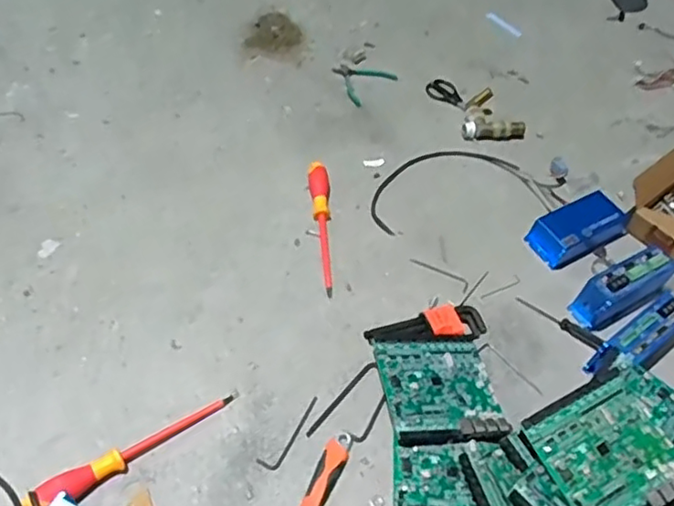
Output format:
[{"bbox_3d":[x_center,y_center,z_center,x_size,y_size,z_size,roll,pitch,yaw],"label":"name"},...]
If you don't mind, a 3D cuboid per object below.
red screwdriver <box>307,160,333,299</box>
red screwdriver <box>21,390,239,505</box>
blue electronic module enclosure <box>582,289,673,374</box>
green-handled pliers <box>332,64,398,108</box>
[{"bbox_3d":[-0.026,-0.049,1.015,0.034,0.029,0.252,0,54,-6],"label":"red screwdriver"},{"bbox_3d":[-0.234,0.233,0.756,0.258,0.029,0.032,-22,58,-35],"label":"red screwdriver"},{"bbox_3d":[0.428,0.126,0.902,0.169,0.075,0.056,-28,61,-26],"label":"blue electronic module enclosure"},{"bbox_3d":[0.047,-0.351,1.269,0.112,0.012,0.108,-35,64,-27],"label":"green-handled pliers"}]

